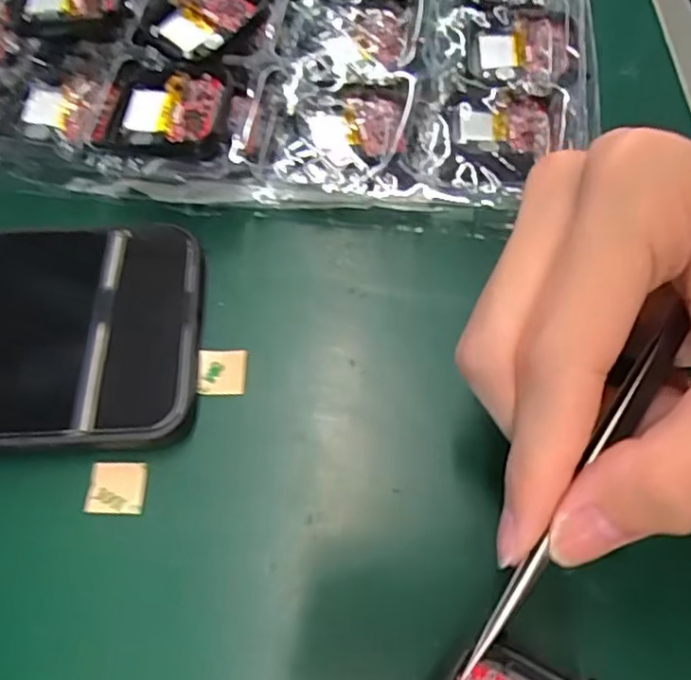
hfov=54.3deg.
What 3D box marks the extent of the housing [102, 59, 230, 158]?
[{"bbox_3d":[-0.062,-0.082,0.235,0.044,0.006,0.041,4,63,4],"label":"housing"}]

